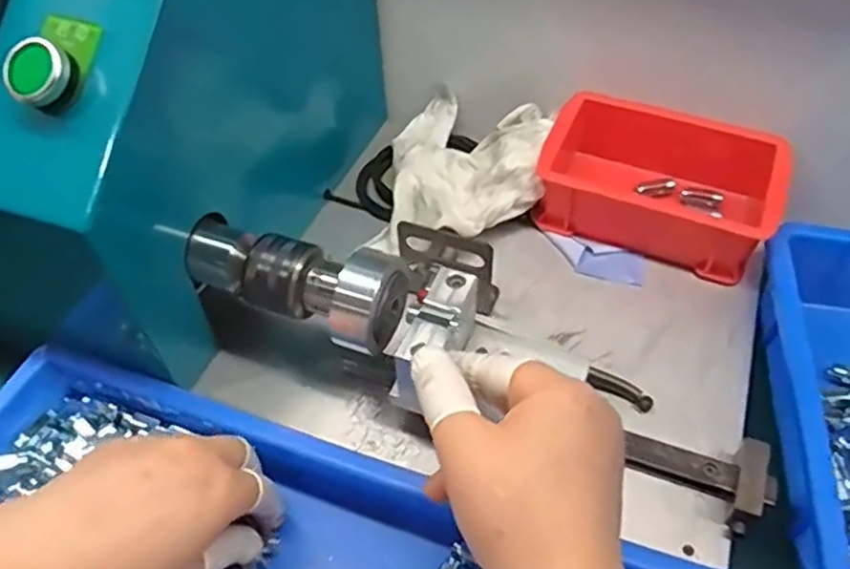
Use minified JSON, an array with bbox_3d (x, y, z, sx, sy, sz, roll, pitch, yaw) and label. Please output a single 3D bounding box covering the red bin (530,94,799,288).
[{"bbox_3d":[0.159,-0.071,0.462,0.150,0.060,0.101,18,53,17],"label":"red bin"}]

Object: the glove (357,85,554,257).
[{"bbox_3d":[0.028,-0.093,0.489,0.114,0.049,0.149,4,50,6],"label":"glove"}]

